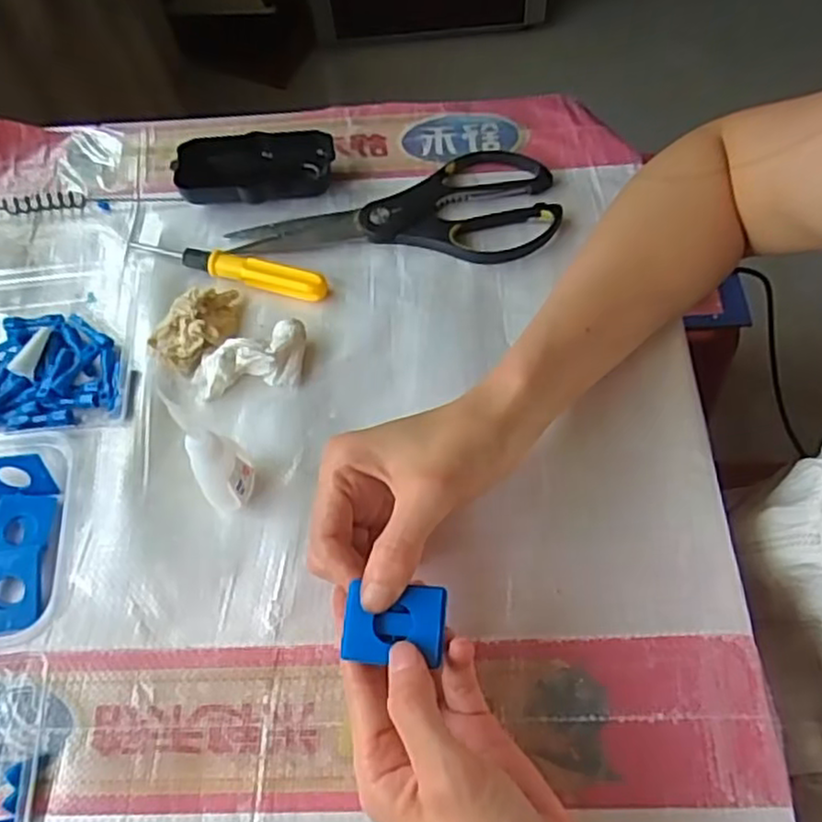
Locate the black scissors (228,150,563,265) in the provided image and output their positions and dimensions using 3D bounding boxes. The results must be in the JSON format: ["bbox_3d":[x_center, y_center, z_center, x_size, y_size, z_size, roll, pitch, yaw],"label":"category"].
[{"bbox_3d":[-0.009,-0.142,0.490,0.213,0.010,0.095,0,62,4],"label":"black scissors"}]

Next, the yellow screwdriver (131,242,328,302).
[{"bbox_3d":[-0.122,-0.095,0.469,0.139,0.015,0.017,14,64,11],"label":"yellow screwdriver"}]

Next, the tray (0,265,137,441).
[{"bbox_3d":[-0.268,-0.033,0.442,0.188,0.031,0.123,-11,62,-2],"label":"tray"}]

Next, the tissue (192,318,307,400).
[{"bbox_3d":[-0.098,-0.032,0.428,0.068,0.027,0.036,-8,62,0],"label":"tissue"}]

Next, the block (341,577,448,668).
[{"bbox_3d":[-0.007,0.092,0.309,0.044,0.007,0.030,0,62,4],"label":"block"}]

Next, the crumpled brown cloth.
[{"bbox_3d":[-0.131,-0.053,0.444,0.062,0.023,0.037,-41,67,-17],"label":"crumpled brown cloth"}]

